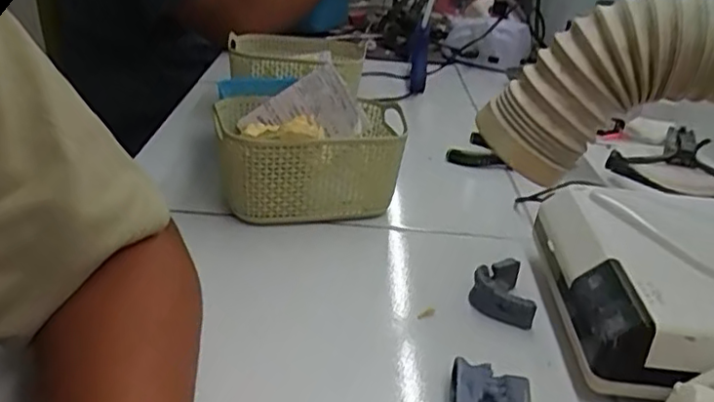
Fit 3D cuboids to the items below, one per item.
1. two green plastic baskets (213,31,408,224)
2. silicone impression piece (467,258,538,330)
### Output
[{"bbox_3d":[-0.059,-0.094,0.683,0.152,0.106,0.323,-1,27,-11],"label":"two green plastic baskets"},{"bbox_3d":[0.111,0.067,0.501,0.045,0.024,0.058,7,26,6],"label":"silicone impression piece"}]

